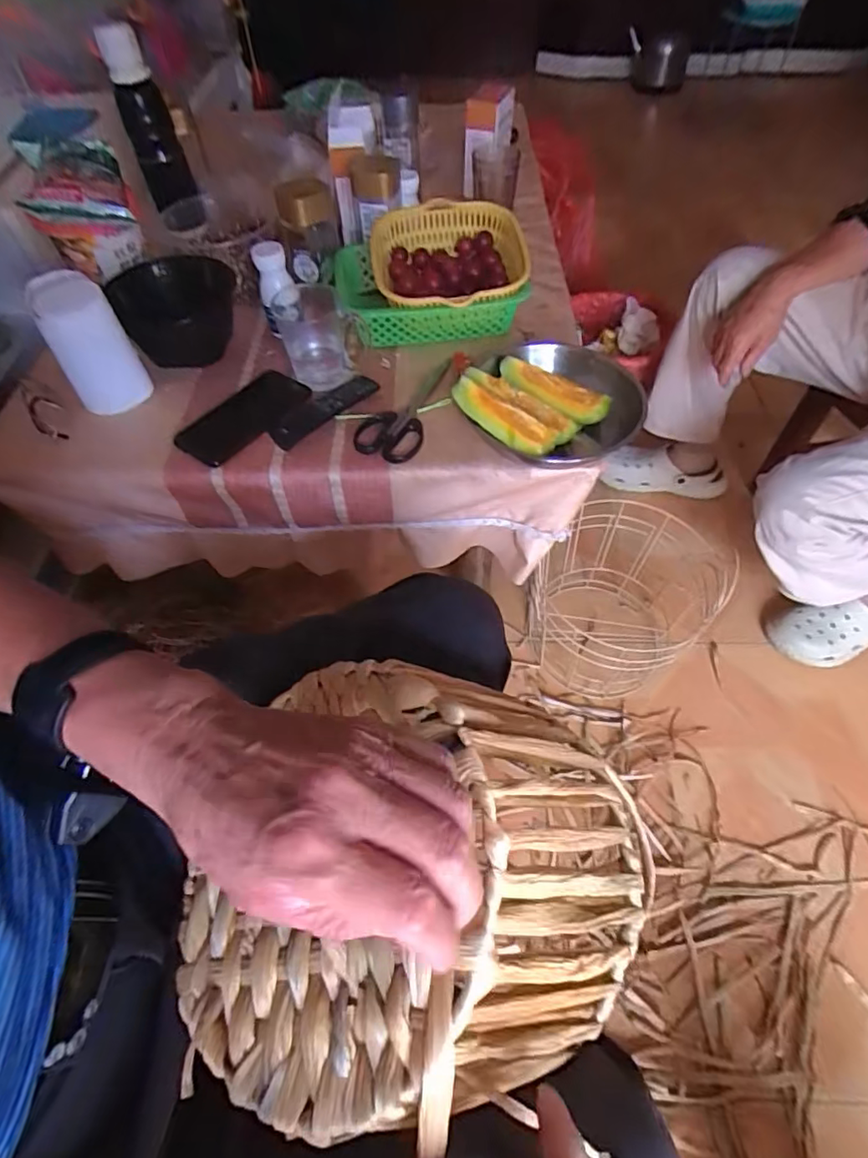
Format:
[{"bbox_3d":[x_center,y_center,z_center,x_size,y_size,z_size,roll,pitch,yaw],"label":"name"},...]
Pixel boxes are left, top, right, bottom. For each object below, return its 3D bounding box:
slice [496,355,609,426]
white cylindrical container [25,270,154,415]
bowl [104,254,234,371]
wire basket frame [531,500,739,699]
[{"bbox_3d":[0.138,-0.220,0.641,0.136,0.026,0.042,33,63,22],"label":"slice"},{"bbox_3d":[-0.411,-0.278,0.653,0.081,0.124,0.087,-34,61,-19],"label":"white cylindrical container"},{"bbox_3d":[-0.323,-0.364,0.733,0.154,0.080,0.160,-1,56,2],"label":"bowl"},{"bbox_3d":[0.303,0.032,0.884,0.234,0.228,0.272,25,61,18],"label":"wire basket frame"}]

